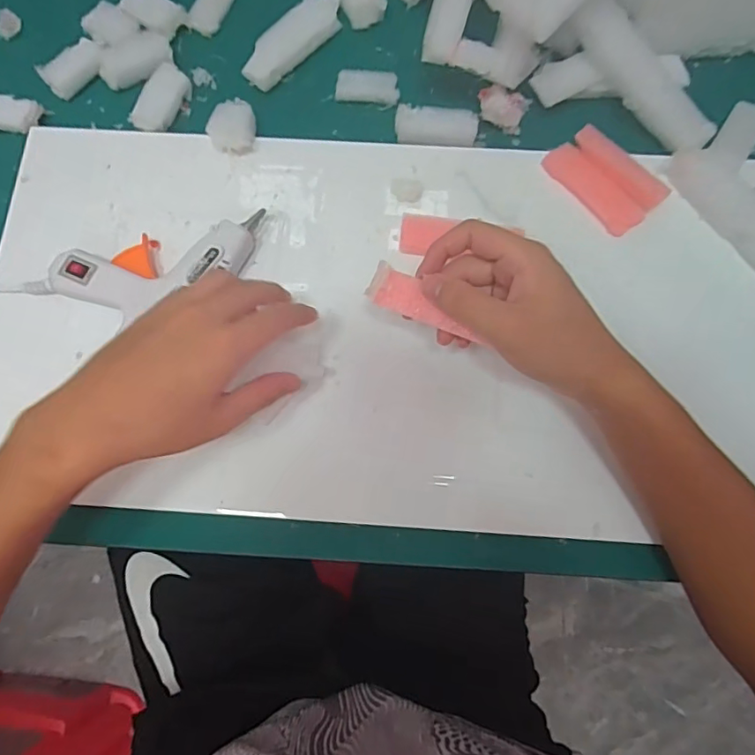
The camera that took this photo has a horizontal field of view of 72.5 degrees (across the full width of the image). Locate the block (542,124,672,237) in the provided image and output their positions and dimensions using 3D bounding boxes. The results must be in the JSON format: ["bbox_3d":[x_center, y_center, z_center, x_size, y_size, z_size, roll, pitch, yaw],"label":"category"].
[{"bbox_3d":[0.177,-0.155,0.398,0.053,0.014,0.084,-42,79,-8],"label":"block"}]

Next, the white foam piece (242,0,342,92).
[{"bbox_3d":[-0.073,-0.290,0.444,0.035,0.015,0.105,42,81,10],"label":"white foam piece"}]

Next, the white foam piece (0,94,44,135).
[{"bbox_3d":[-0.312,-0.221,0.430,0.054,0.008,0.031,8,77,4],"label":"white foam piece"}]

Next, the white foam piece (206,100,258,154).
[{"bbox_3d":[-0.116,-0.202,0.416,0.036,0.017,0.049,17,65,-12],"label":"white foam piece"}]

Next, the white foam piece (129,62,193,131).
[{"bbox_3d":[-0.180,-0.231,0.430,0.027,0.019,0.061,26,79,8],"label":"white foam piece"}]

